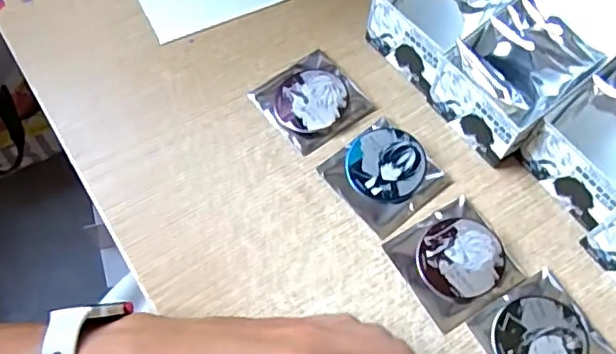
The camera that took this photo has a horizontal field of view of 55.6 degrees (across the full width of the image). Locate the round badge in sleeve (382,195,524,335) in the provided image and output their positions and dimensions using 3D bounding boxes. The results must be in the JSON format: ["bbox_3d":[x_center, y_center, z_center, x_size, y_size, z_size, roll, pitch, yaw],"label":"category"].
[{"bbox_3d":[0.096,0.054,0.384,0.065,0.012,0.069,-29,67,-17],"label":"round badge in sleeve"}]

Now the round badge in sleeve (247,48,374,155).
[{"bbox_3d":[0.003,-0.059,0.441,0.069,0.011,0.070,-32,68,-18],"label":"round badge in sleeve"}]

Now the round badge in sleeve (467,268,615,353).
[{"bbox_3d":[0.148,0.102,0.363,0.067,0.009,0.070,-28,67,-16],"label":"round badge in sleeve"}]

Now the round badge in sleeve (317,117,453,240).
[{"bbox_3d":[0.055,-0.003,0.412,0.068,0.013,0.070,-35,69,-19],"label":"round badge in sleeve"}]

